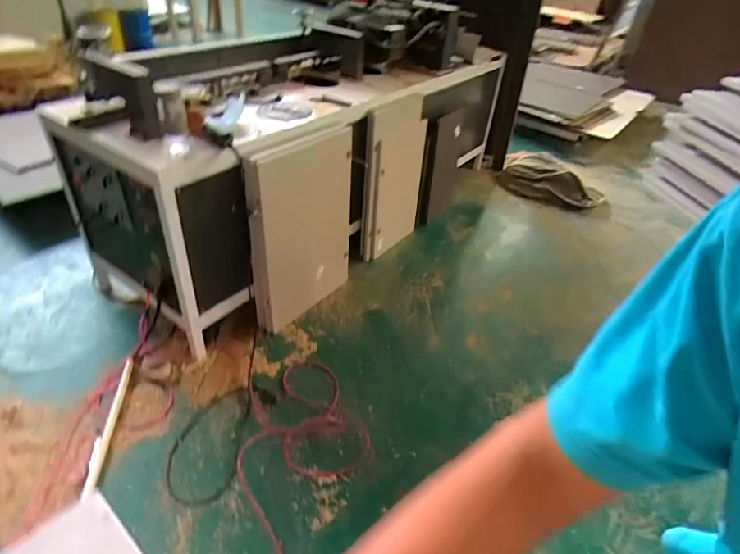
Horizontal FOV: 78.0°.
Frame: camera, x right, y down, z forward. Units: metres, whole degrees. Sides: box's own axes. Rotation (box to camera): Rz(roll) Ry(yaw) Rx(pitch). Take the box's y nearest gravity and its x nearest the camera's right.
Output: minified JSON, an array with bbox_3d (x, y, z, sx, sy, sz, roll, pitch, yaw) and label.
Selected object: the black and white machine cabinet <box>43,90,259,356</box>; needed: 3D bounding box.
[{"bbox_3d":[-0.812,-0.194,1.721,0.716,0.775,0.343,26,43,24],"label":"black and white machine cabinet"}]

